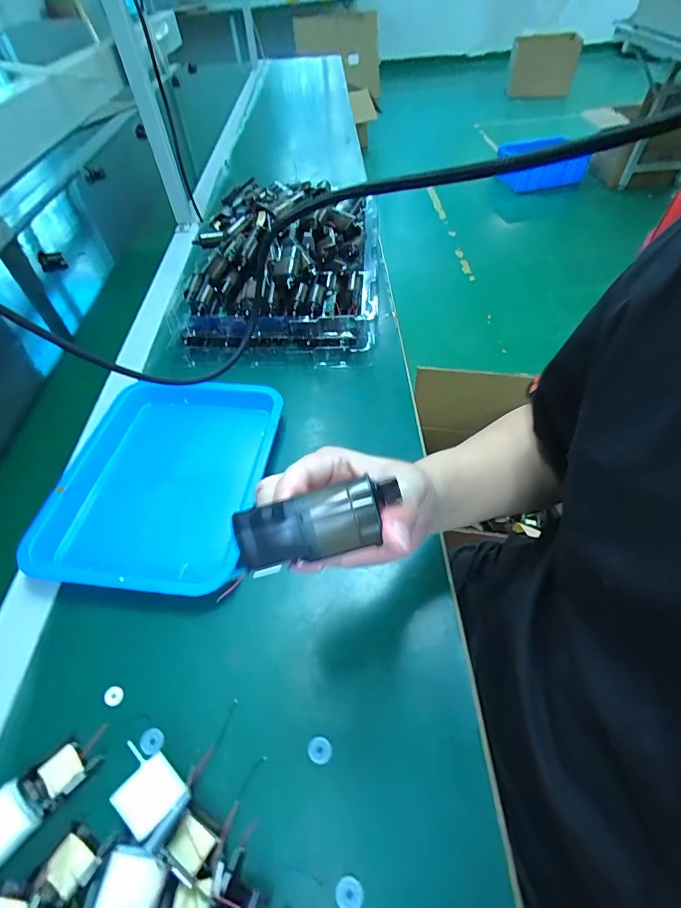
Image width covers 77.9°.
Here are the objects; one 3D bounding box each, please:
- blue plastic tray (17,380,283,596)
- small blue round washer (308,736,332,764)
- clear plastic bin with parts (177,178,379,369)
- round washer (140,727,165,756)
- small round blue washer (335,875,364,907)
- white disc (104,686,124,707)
[{"bbox_3d":[-0.201,0.024,0.486,0.220,0.031,0.276,2,51,5],"label":"blue plastic tray"},{"bbox_3d":[-0.016,0.236,0.335,0.019,0.007,0.017,24,56,21],"label":"small blue round washer"},{"bbox_3d":[-0.093,-0.325,0.723,0.294,0.120,0.409,0,51,3],"label":"clear plastic bin with parts"},{"bbox_3d":[-0.153,0.233,0.342,0.019,0.004,0.018,-2,51,2],"label":"round washer"},{"bbox_3d":[0.006,0.297,0.284,0.019,0.004,0.018,-2,51,2],"label":"small round blue washer"},{"bbox_3d":[-0.196,0.209,0.363,0.015,0.004,0.015,-1,51,1],"label":"white disc"}]

